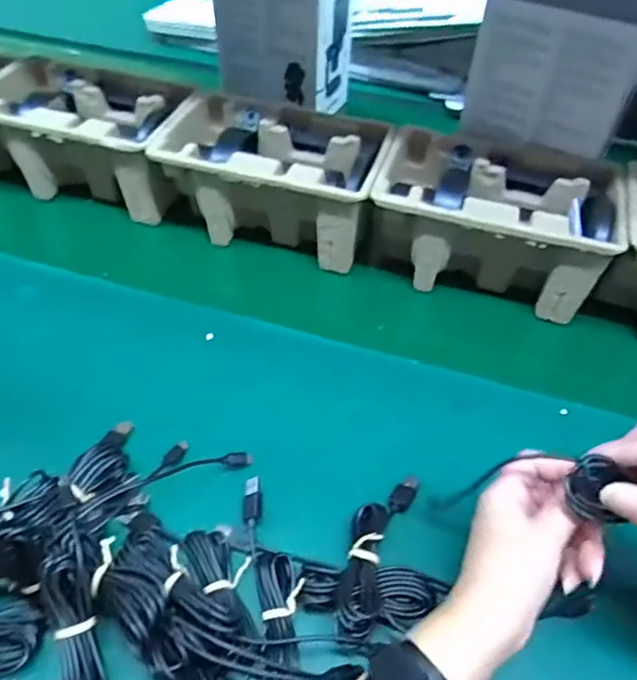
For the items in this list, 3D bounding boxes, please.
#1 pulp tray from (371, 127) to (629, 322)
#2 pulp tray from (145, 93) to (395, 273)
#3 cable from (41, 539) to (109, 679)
[{"bbox_3d":[0.174,-0.117,0.581,0.218,0.113,0.144,16,51,12],"label":"pulp tray"},{"bbox_3d":[-0.047,-0.172,0.615,0.233,0.102,0.141,13,50,10],"label":"pulp tray"},{"bbox_3d":[-0.140,0.167,0.330,0.026,0.016,0.093,-8,79,-35],"label":"cable"}]

